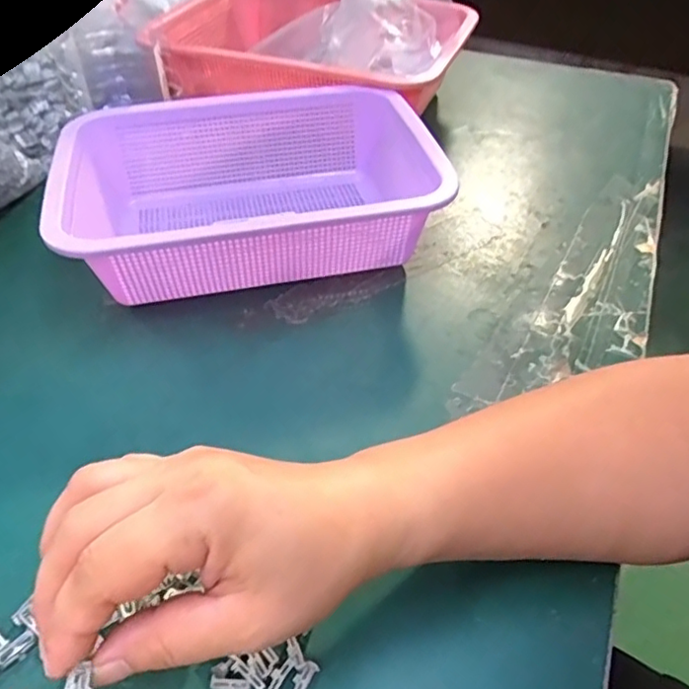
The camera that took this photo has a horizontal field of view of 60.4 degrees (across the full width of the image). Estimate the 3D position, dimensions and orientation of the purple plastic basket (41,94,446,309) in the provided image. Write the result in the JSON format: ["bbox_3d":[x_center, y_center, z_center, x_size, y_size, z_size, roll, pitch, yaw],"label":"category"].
[{"bbox_3d":[-0.070,-0.116,0.448,0.257,0.079,0.173,-6,46,-8],"label":"purple plastic basket"}]

